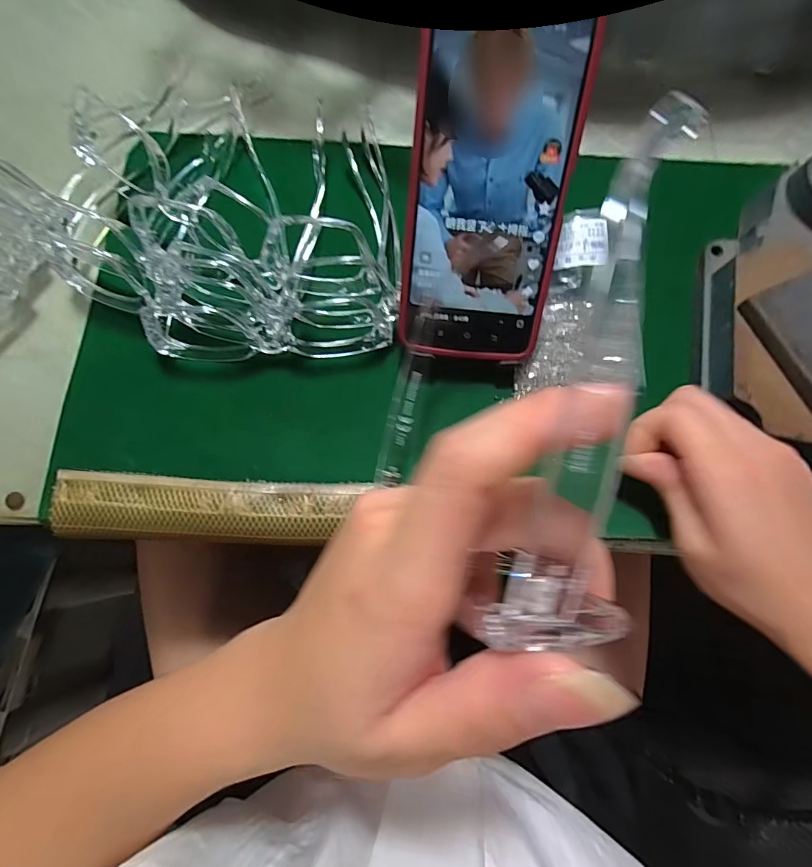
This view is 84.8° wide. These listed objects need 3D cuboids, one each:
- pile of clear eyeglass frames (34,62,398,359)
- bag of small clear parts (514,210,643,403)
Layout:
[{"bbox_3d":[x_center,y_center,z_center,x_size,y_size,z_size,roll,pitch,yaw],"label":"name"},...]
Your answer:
[{"bbox_3d":[-0.113,-0.149,0.285,0.209,0.047,0.203,-1,75,-1],"label":"pile of clear eyeglass frames"},{"bbox_3d":[0.107,-0.079,0.275,0.072,0.038,0.116,3,75,0],"label":"bag of small clear parts"}]

